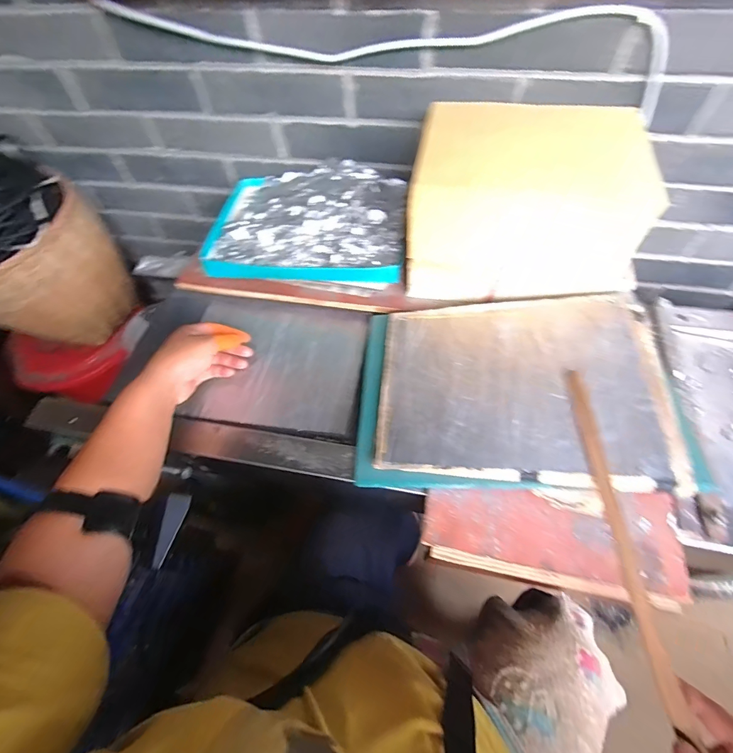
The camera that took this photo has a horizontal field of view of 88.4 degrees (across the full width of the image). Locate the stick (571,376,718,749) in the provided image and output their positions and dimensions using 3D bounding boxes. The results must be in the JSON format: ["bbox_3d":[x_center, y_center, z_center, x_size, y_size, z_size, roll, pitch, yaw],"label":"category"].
[{"bbox_3d":[0.205,0.111,0.310,0.014,0.012,0.274,0,56,5],"label":"stick"}]

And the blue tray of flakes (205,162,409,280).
[{"bbox_3d":[-0.089,-0.251,0.593,0.298,0.048,0.227,3,59,6],"label":"blue tray of flakes"}]

